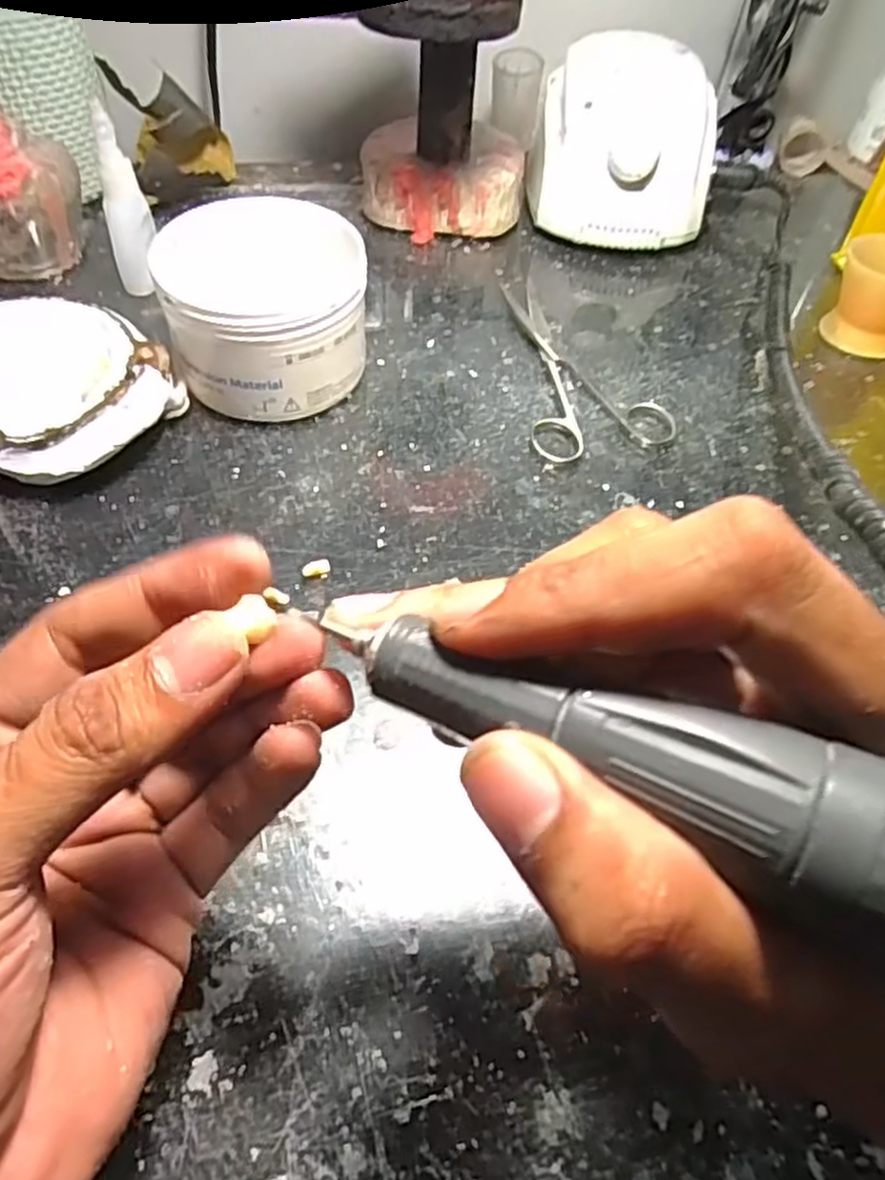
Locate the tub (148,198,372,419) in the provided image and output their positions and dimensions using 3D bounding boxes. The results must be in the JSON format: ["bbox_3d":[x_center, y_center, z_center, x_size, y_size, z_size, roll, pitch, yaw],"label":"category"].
[{"bbox_3d":[-0.080,-0.128,0.350,0.087,0.064,0.082,2,53,-3],"label":"tub"}]

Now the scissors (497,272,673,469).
[{"bbox_3d":[0.062,-0.120,0.393,0.070,0.008,0.137,-11,55,-13],"label":"scissors"}]

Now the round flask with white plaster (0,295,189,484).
[{"bbox_3d":[-0.180,-0.087,0.331,0.116,0.034,0.097,37,59,21],"label":"round flask with white plaster"}]

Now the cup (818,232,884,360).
[{"bbox_3d":[0.238,-0.160,0.409,0.049,0.052,0.047,37,59,21],"label":"cup"}]

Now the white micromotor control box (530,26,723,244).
[{"bbox_3d":[0.111,-0.271,0.464,0.104,0.081,0.119,11,53,3],"label":"white micromotor control box"}]

